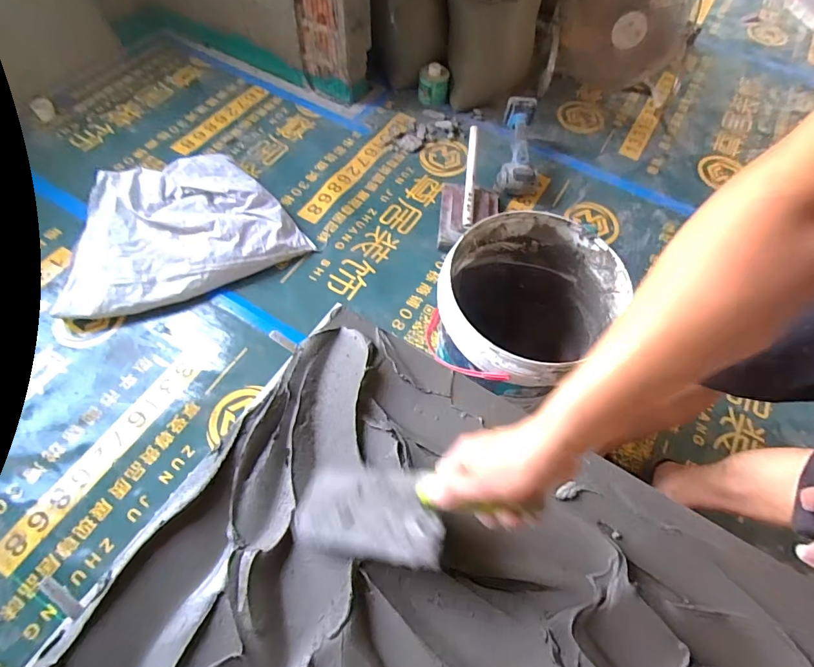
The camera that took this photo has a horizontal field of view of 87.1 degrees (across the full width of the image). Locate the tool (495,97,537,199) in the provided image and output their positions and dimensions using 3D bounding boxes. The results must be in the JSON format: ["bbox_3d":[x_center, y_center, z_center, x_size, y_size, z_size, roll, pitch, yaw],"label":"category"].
[{"bbox_3d":[0.341,-0.561,1.295,0.117,0.120,0.299,5,79,0],"label":"tool"}]

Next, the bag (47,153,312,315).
[{"bbox_3d":[-0.594,-0.284,1.111,0.594,0.110,0.390,-18,64,-13],"label":"bag"}]

